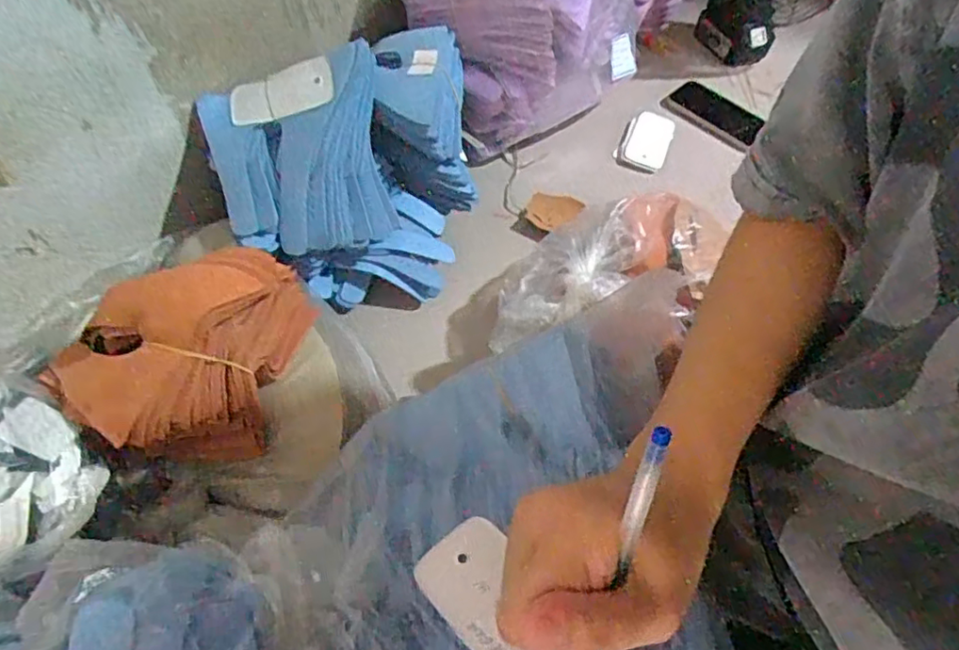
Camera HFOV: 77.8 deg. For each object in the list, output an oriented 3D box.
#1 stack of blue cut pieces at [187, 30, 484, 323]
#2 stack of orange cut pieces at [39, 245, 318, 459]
[{"bbox_3d":[-0.134,-0.177,0.644,0.245,0.195,0.283,-3,55,-4],"label":"stack of blue cut pieces"},{"bbox_3d":[-0.214,0.022,0.454,0.196,0.089,0.148,-32,62,-22],"label":"stack of orange cut pieces"}]

